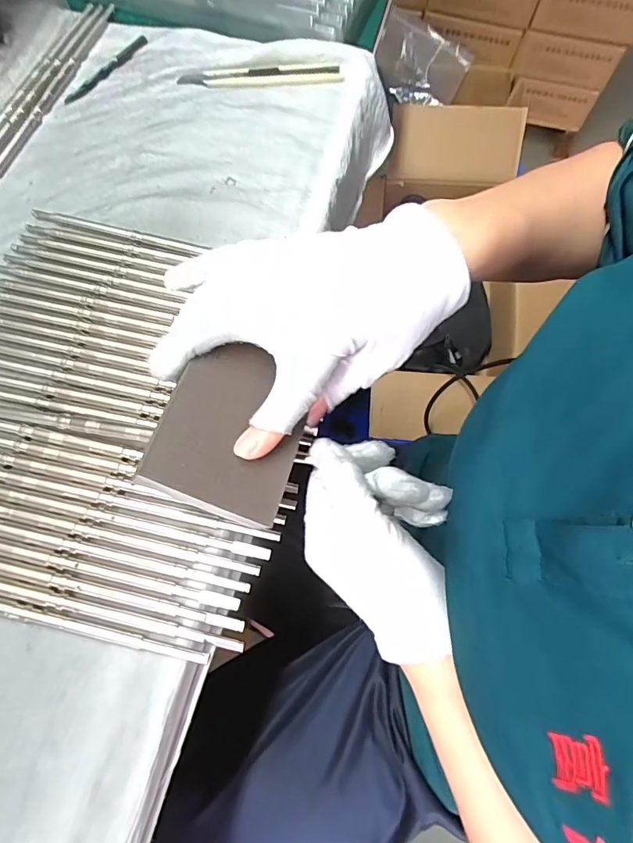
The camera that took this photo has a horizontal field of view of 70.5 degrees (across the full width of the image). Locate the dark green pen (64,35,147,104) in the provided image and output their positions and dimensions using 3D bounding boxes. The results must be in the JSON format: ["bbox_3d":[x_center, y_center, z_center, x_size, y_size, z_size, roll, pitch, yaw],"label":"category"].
[{"bbox_3d":[-0.194,-0.326,0.417,0.015,0.006,0.106,33,72,11],"label":"dark green pen"}]

